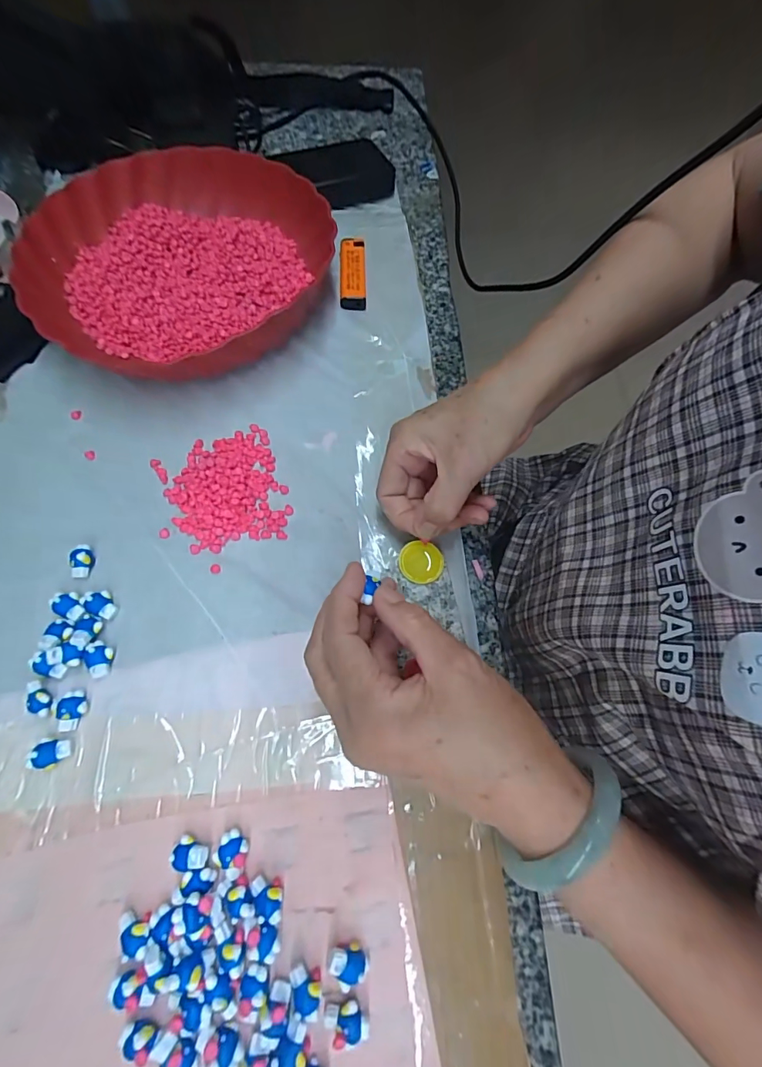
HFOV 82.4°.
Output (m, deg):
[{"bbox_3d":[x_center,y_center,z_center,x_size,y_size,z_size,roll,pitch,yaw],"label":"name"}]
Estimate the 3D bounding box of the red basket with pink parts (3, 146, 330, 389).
[{"bbox_3d":[-0.165,-0.223,0.358,0.231,0.049,0.220,1,69,-2],"label":"red basket with pink parts"}]

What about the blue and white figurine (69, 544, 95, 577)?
[{"bbox_3d":[-0.198,0.018,0.287,0.014,0.009,0.021,-4,69,-4],"label":"blue and white figurine"}]

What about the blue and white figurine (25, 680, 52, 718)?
[{"bbox_3d":[-0.199,0.096,0.255,0.012,0.008,0.021,-15,70,-8],"label":"blue and white figurine"}]

